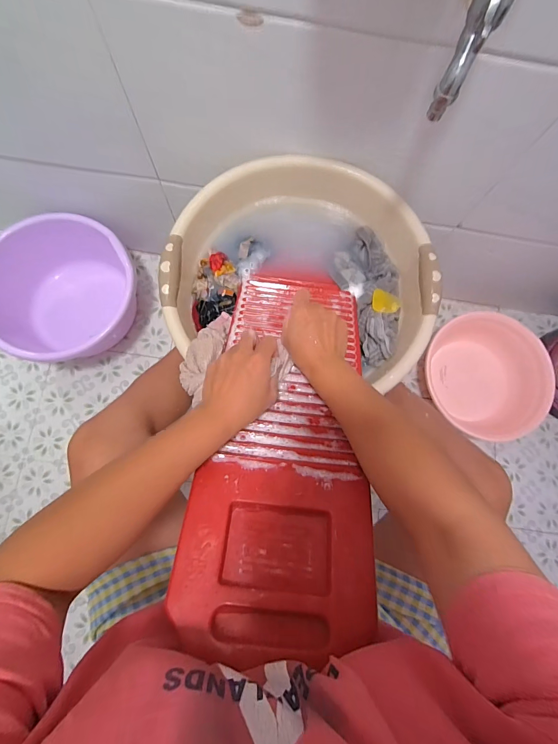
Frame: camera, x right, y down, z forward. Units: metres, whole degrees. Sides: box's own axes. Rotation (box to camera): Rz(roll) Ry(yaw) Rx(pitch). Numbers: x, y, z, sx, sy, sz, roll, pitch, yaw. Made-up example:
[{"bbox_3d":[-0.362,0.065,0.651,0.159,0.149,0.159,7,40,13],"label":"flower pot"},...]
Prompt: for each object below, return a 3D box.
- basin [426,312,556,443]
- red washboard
[{"bbox_3d":[0.530,0.009,0.881,0.324,0.092,0.301,0,83,-3],"label":"basin"},{"bbox_3d":[0.012,0.040,0.438,0.191,0.026,0.510,6,55,-2],"label":"red washboard"}]

